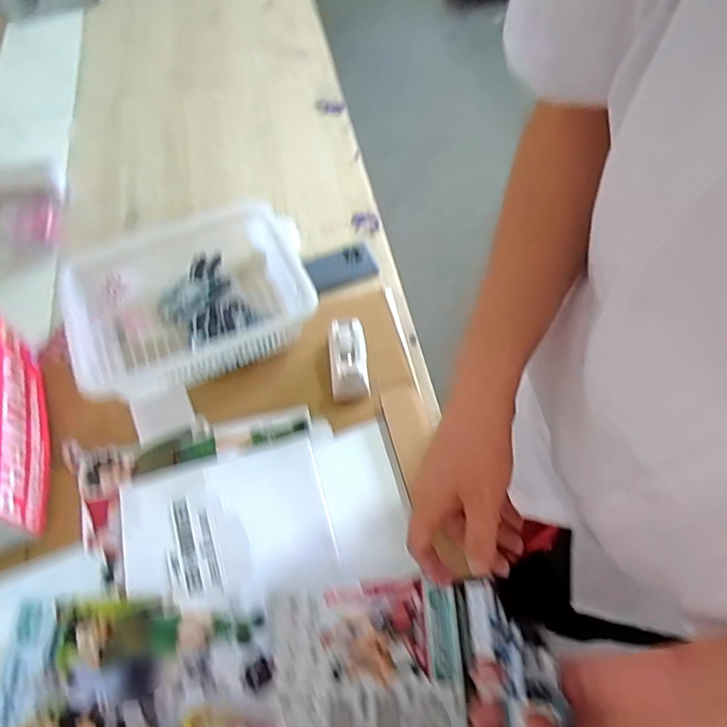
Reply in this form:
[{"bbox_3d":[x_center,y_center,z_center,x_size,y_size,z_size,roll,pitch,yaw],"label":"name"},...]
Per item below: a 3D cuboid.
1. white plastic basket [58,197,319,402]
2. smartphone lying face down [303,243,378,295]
[{"bbox_3d":[-0.268,-0.094,0.849,0.390,0.118,0.270,-24,63,-12],"label":"white plastic basket"},{"bbox_3d":[-0.038,-0.172,0.941,0.121,0.009,0.074,-25,63,-12],"label":"smartphone lying face down"}]

